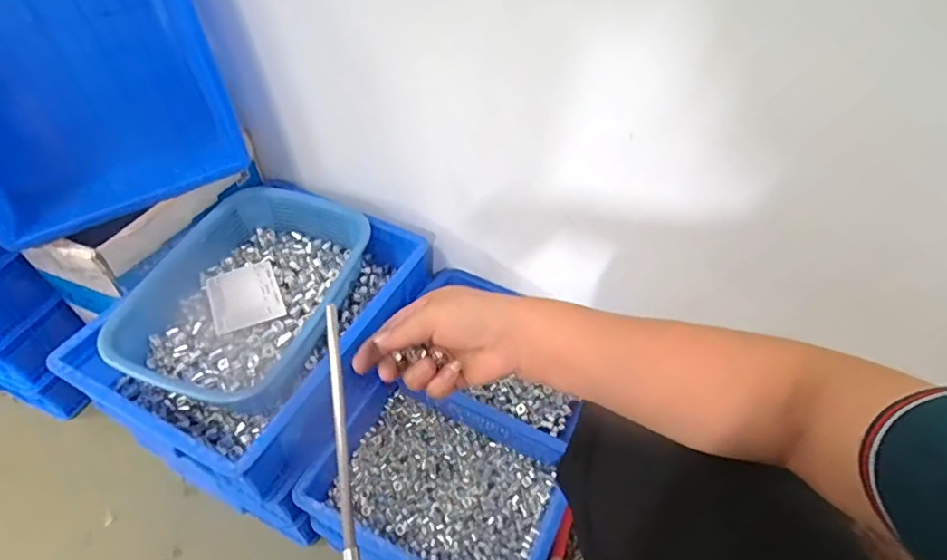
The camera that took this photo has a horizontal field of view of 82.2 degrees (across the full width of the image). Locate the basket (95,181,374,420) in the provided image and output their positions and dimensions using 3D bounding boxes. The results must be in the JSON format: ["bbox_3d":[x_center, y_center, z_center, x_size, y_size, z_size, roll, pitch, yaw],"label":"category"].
[{"bbox_3d":[-0.312,0.015,0.756,0.248,0.084,0.345,16,50,11],"label":"basket"}]

